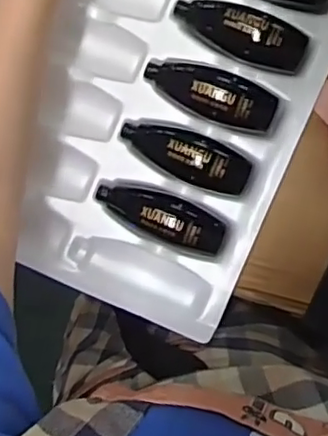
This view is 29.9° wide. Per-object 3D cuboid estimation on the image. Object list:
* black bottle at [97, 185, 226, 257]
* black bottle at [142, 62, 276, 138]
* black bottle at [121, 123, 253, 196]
[{"bbox_3d":[-0.003,-0.001,0.465,0.100,0.034,0.035,18,90,5],"label":"black bottle"},{"bbox_3d":[0.035,-0.093,0.455,0.099,0.027,0.038,25,90,5],"label":"black bottle"},{"bbox_3d":[0.015,-0.047,0.458,0.100,0.024,0.036,20,90,5],"label":"black bottle"}]

